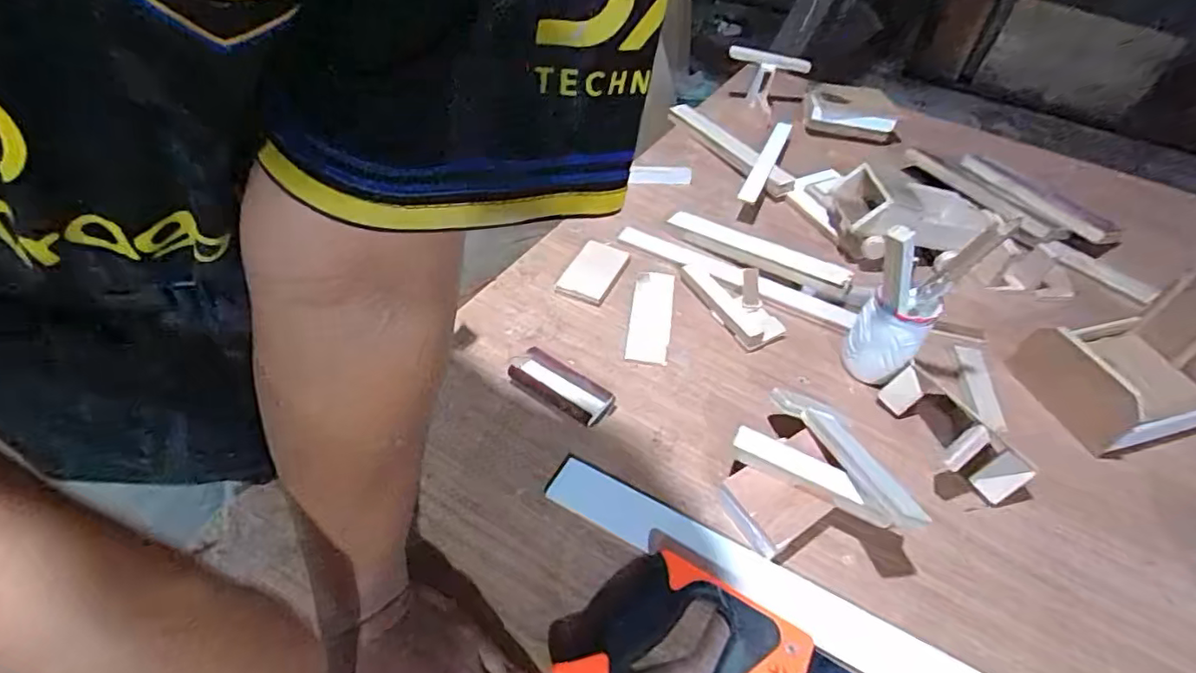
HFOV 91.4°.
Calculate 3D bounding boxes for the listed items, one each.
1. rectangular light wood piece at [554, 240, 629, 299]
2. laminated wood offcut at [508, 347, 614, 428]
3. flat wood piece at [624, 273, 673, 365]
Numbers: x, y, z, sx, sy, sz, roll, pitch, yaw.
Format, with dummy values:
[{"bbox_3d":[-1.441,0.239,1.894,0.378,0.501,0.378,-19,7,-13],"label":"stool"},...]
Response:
[{"bbox_3d":[-0.007,-0.078,0.677,0.056,0.010,0.089,23,49,16],"label":"rectangular light wood piece"},{"bbox_3d":[-0.036,0.048,0.550,0.101,0.022,0.043,27,47,20],"label":"laminated wood offcut"},{"bbox_3d":[0.058,-0.026,0.643,0.044,0.012,0.127,8,47,3],"label":"flat wood piece"}]

